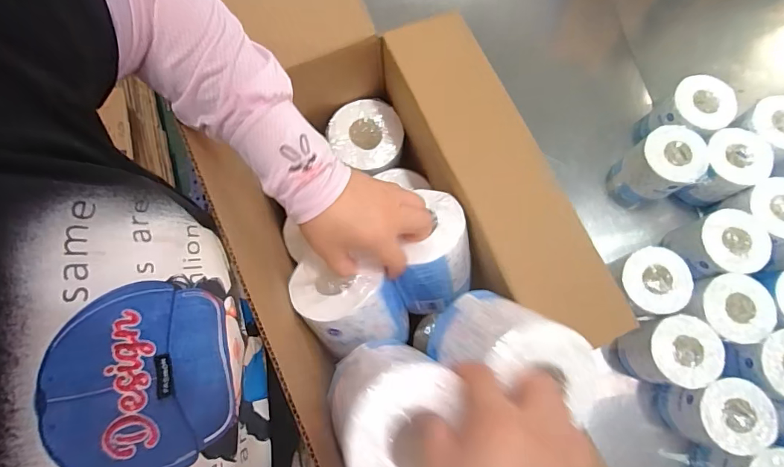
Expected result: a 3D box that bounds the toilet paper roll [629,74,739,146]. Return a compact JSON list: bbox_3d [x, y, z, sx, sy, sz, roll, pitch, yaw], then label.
[{"bbox_3d":[0.516,-0.200,0.769,0.104,0.136,0.099,-4,76,0],"label":"toilet paper roll"}]

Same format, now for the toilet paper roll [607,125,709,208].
[{"bbox_3d":[0.457,-0.112,0.747,0.107,0.137,0.100,-33,78,-7],"label":"toilet paper roll"}]

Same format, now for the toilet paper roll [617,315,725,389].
[{"bbox_3d":[0.420,0.178,0.661,0.093,0.116,0.100,-9,76,-1],"label":"toilet paper roll"}]

